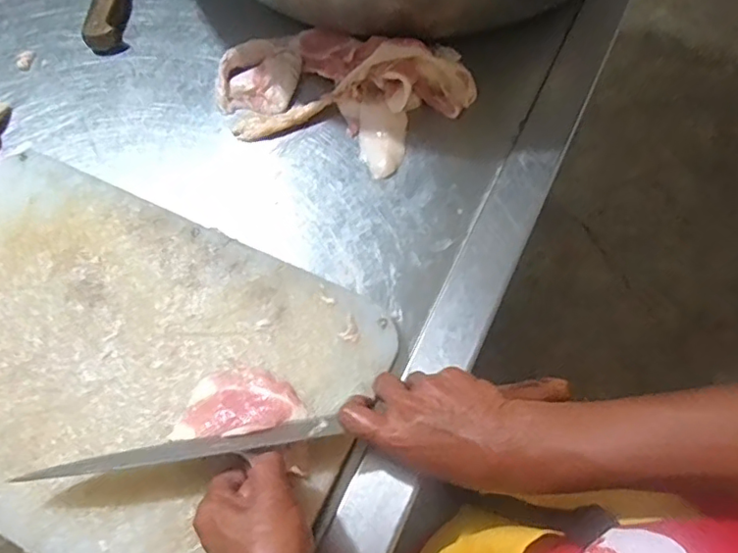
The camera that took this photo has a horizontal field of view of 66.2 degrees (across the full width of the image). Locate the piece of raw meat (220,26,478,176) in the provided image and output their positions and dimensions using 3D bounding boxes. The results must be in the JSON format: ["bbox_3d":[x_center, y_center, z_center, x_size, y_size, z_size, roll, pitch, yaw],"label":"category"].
[{"bbox_3d":[-0.029,-0.204,0.611,0.280,0.054,0.168,9,67,7],"label":"piece of raw meat"}]

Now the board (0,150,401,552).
[{"bbox_3d":[-0.232,0.069,0.494,0.448,0.024,0.292,24,70,13],"label":"board"}]

